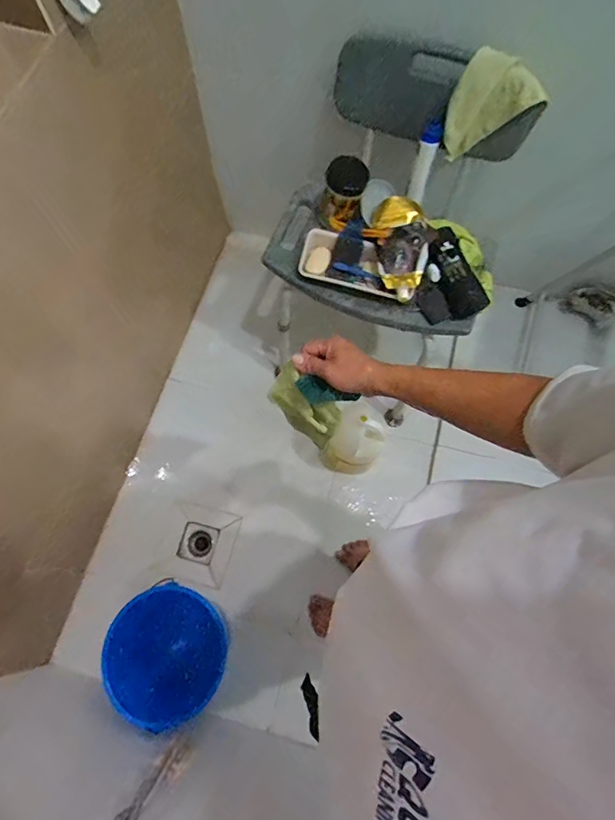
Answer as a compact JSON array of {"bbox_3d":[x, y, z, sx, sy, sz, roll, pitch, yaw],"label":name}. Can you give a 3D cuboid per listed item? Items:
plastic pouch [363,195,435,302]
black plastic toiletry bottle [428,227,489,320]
[{"bbox_3d":[0.202,-0.364,1.026,0.168,0.083,0.215,17,73,6],"label":"plastic pouch"},{"bbox_3d":[0.334,-0.310,1.019,0.087,0.030,0.199,-23,91,-7],"label":"black plastic toiletry bottle"}]

